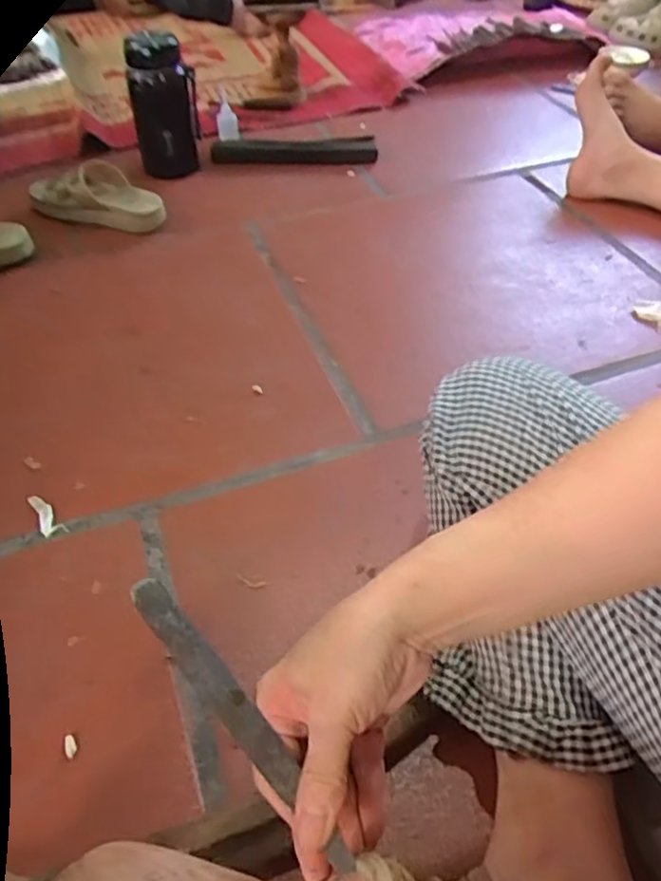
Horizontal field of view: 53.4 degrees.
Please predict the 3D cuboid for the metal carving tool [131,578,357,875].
[{"bbox_3d":[-0.047,0.138,0.334,0.019,0.007,0.172,-34,68,-27],"label":"metal carving tool"}]

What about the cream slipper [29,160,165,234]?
[{"bbox_3d":[-0.361,-0.380,1.009,0.215,0.076,0.091,5,49,4],"label":"cream slipper"}]

